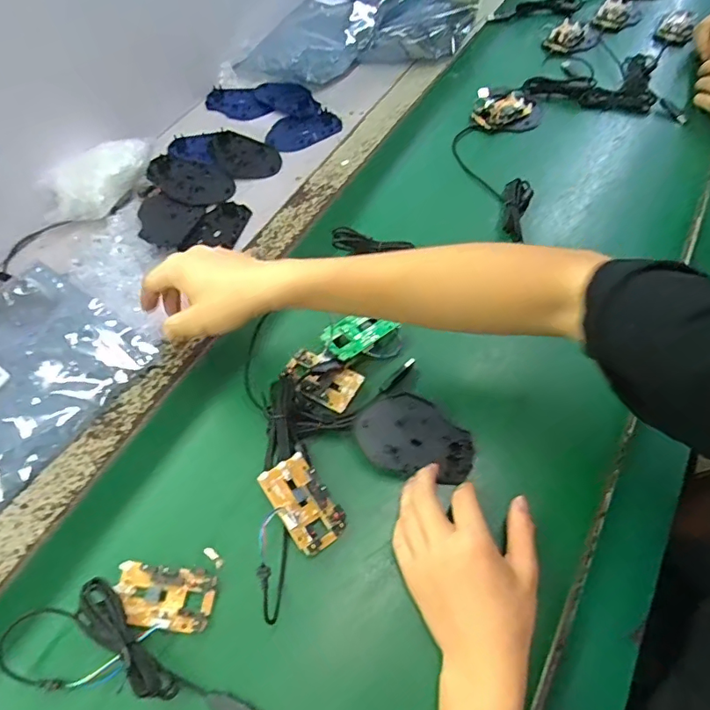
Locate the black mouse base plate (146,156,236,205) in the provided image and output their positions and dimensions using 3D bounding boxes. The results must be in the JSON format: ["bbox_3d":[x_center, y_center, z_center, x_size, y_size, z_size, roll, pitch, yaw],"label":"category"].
[{"bbox_3d":[-0.210,-0.229,0.659,0.111,0.011,0.073,19,61,9],"label":"black mouse base plate"}]

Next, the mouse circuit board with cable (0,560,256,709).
[{"bbox_3d":[-0.156,0.208,0.383,0.195,0.026,0.095,9,60,3],"label":"mouse circuit board with cable"}]

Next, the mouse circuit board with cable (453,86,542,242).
[{"bbox_3d":[0.185,-0.270,0.677,0.106,0.028,0.301,14,60,6],"label":"mouse circuit board with cable"}]

